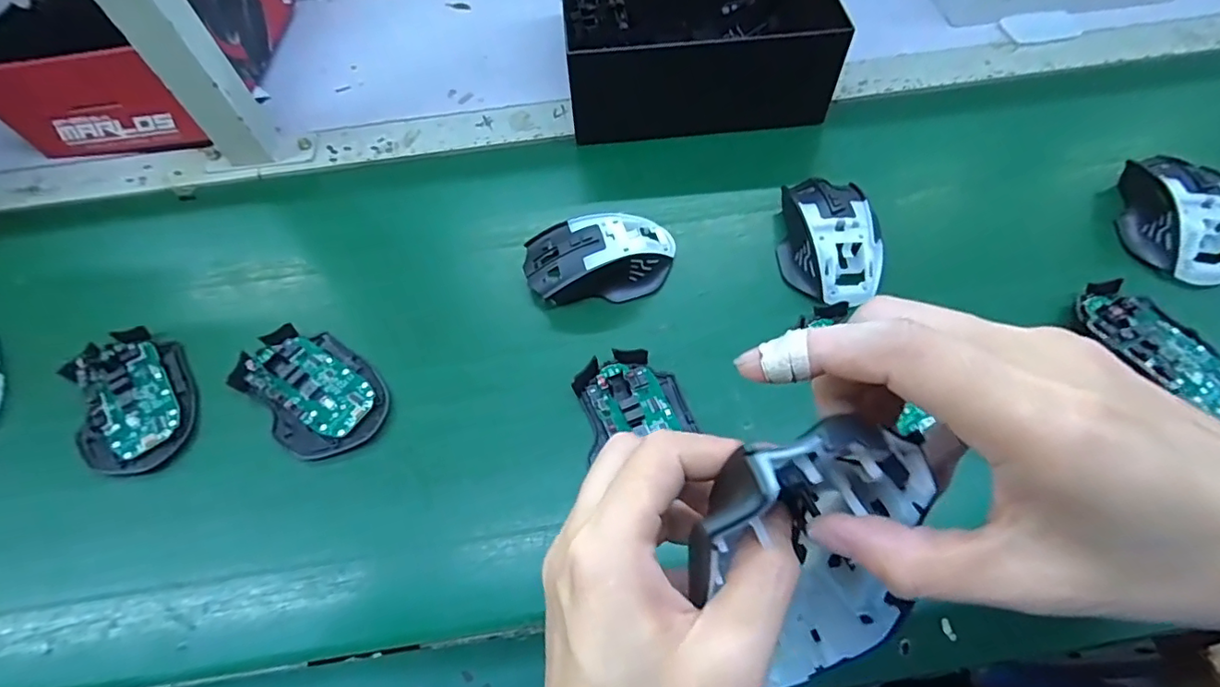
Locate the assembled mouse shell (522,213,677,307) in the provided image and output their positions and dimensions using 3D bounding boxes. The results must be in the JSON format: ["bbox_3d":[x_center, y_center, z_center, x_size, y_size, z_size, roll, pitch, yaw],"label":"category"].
[{"bbox_3d":[-0.007,-0.068,0.421,0.112,0.035,0.061,-8,59,-2],"label":"assembled mouse shell"}]

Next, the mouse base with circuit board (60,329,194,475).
[{"bbox_3d":[-0.335,0.036,0.385,0.071,0.018,0.112,-28,62,-13],"label":"mouse base with circuit board"}]

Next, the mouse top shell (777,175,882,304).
[{"bbox_3d":[0.168,-0.084,0.421,0.072,0.035,0.116,1,60,4],"label":"mouse top shell"}]

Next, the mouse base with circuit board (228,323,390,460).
[{"bbox_3d":[-0.207,0.030,0.386,0.112,0.017,0.071,39,68,22],"label":"mouse base with circuit board"}]

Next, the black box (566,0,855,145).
[{"bbox_3d":[0.075,-0.304,0.528,0.223,0.082,0.215,-5,59,0],"label":"black box"}]

